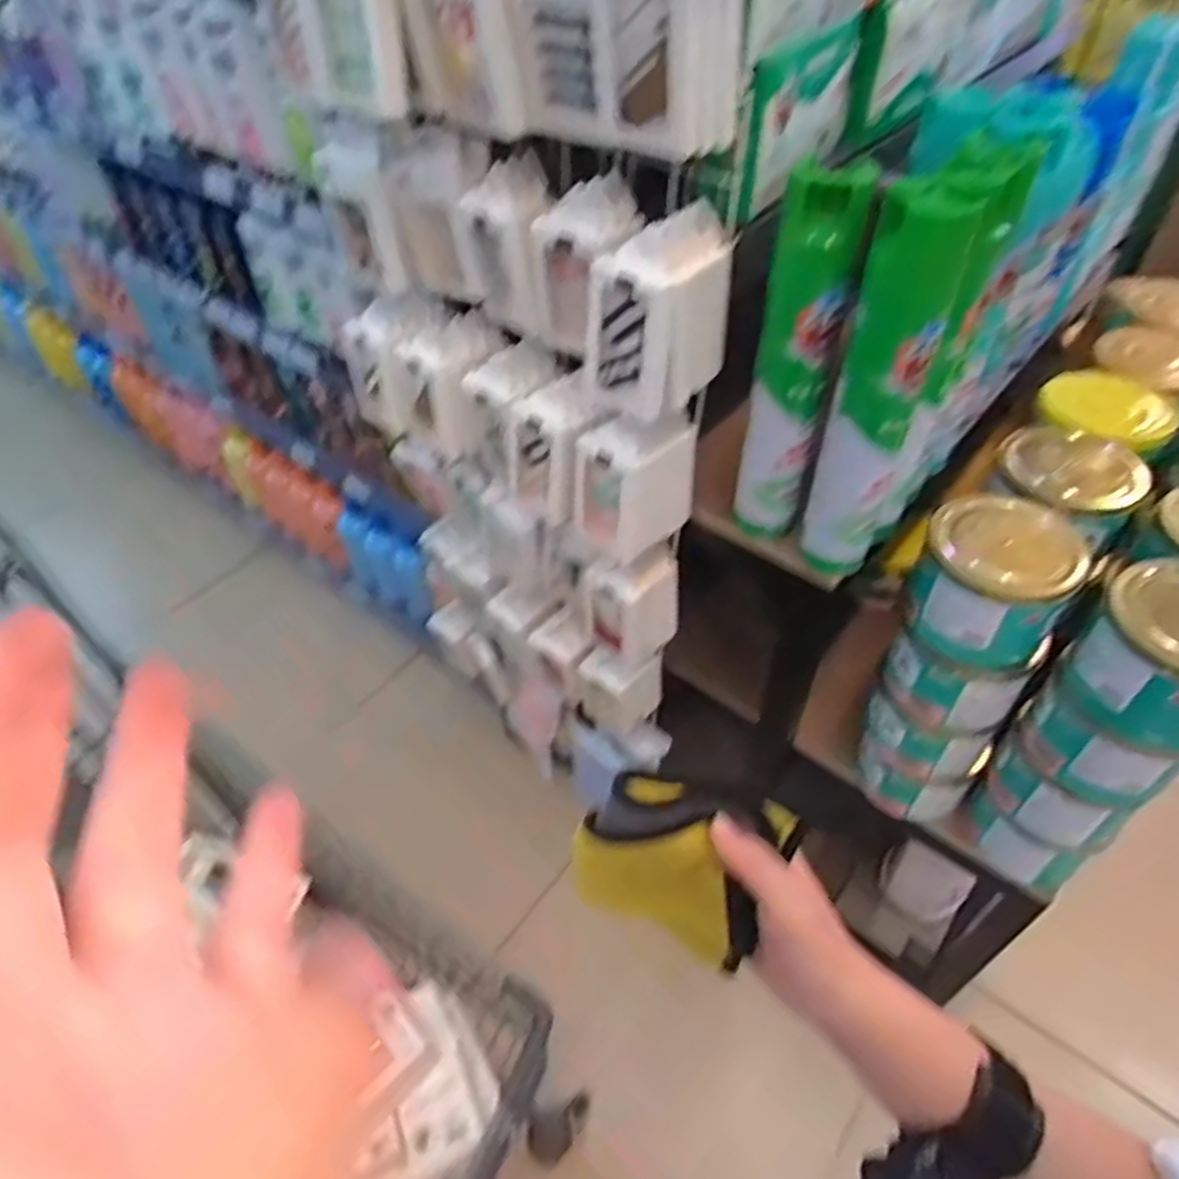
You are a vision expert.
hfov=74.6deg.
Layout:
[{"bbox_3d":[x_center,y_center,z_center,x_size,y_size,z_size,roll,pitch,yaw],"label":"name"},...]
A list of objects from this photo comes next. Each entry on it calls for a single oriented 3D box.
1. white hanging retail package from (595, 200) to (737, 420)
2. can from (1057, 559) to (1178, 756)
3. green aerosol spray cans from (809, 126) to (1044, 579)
[{"bbox_3d":[0.059,-0.230,0.641,0.064,0.134,0.114,30,54,25],"label":"white hanging retail package"},{"bbox_3d":[0.522,0.055,0.695,0.141,0.116,0.125,-33,55,-27],"label":"can"},{"bbox_3d":[0.279,-0.193,0.679,0.086,0.345,0.184,23,51,20],"label":"green aerosol spray cans"}]

